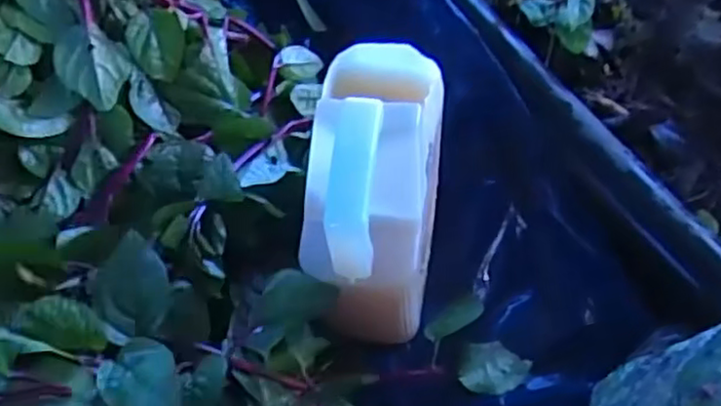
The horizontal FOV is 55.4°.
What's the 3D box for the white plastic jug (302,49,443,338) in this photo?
[{"bbox_3d":[0.014,-0.020,0.593,0.114,0.218,0.207,8,63,-2],"label":"white plastic jug"}]

